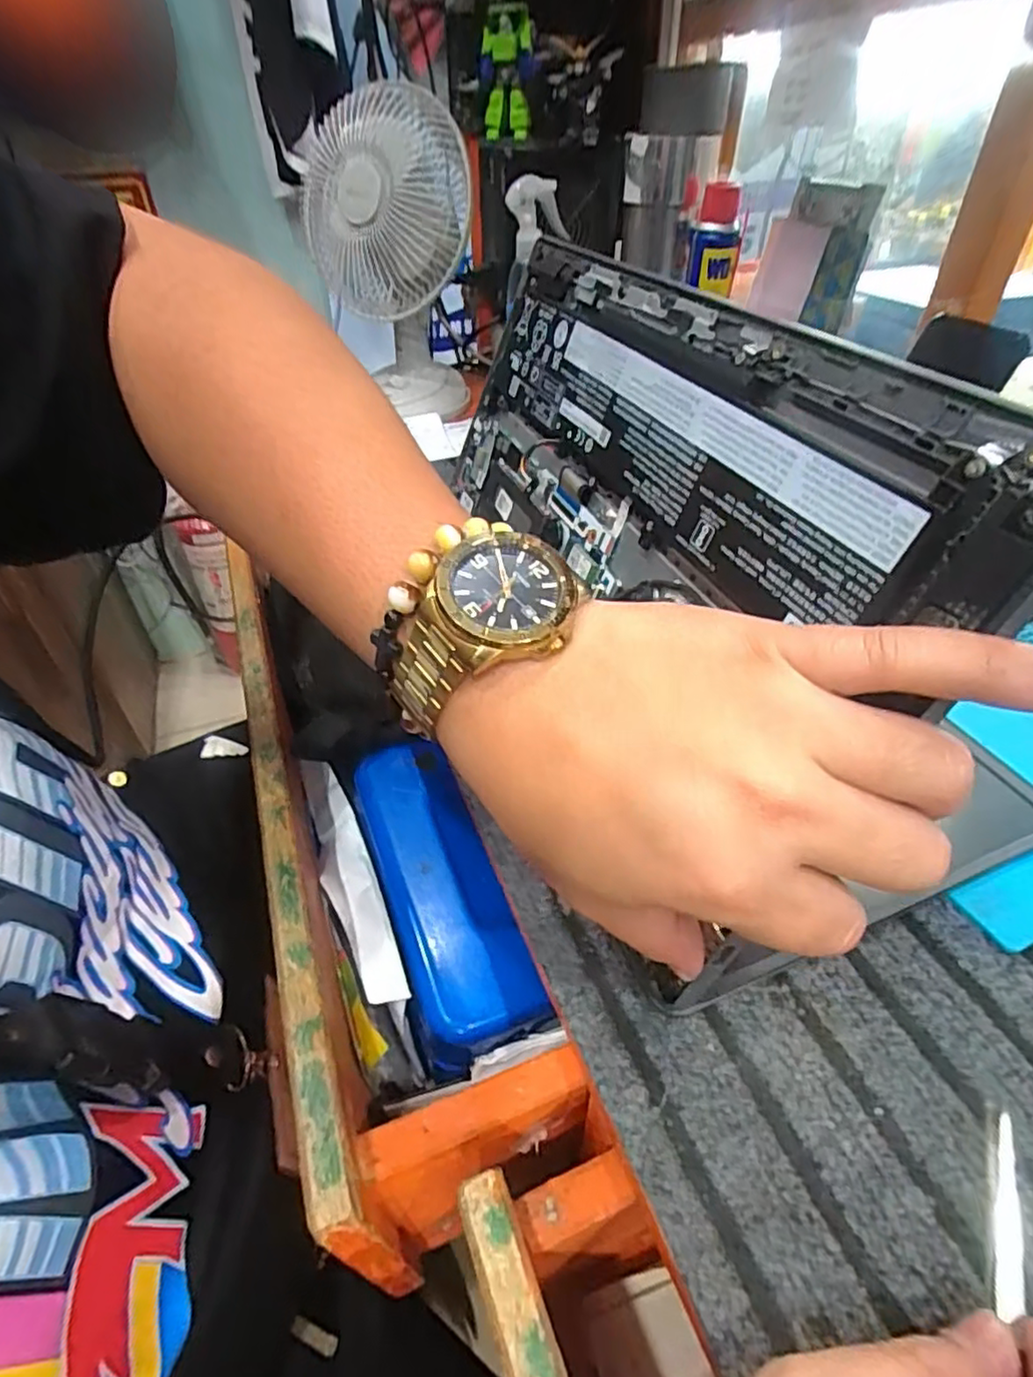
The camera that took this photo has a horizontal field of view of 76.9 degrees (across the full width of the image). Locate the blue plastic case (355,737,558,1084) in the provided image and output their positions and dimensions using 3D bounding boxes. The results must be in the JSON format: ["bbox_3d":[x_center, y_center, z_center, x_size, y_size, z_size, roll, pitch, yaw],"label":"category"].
[{"bbox_3d":[-0.049,0.113,0.384,0.064,0.033,0.190,-17,46,-16],"label":"blue plastic case"}]

